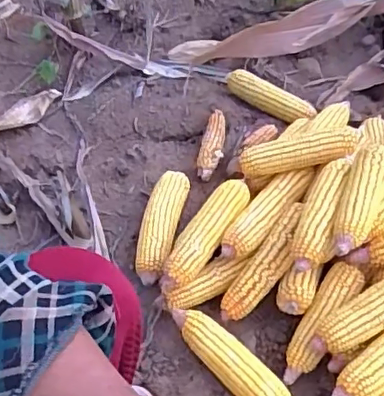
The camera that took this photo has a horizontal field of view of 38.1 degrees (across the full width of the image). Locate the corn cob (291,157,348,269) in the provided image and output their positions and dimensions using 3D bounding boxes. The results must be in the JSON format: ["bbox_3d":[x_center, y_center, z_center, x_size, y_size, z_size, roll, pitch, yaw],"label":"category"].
[{"bbox_3d":[0.180,0.019,0.789,0.052,0.041,0.201,13,54,15],"label":"corn cob"}]

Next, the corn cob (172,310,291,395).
[{"bbox_3d":[0.056,0.232,0.770,0.052,0.058,0.209,-40,59,-23],"label":"corn cob"}]

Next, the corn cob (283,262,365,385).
[{"bbox_3d":[0.175,0.169,0.763,0.048,0.037,0.183,29,82,25],"label":"corn cob"}]

